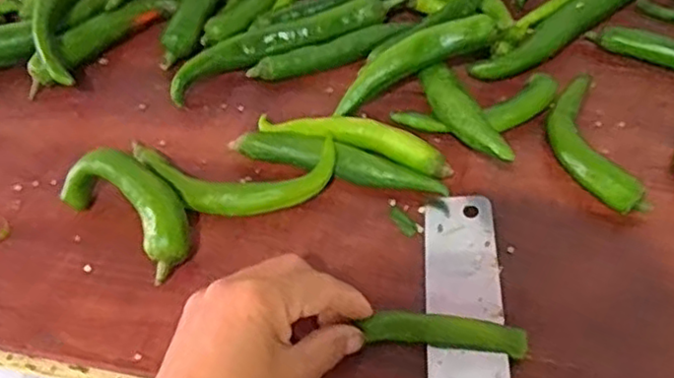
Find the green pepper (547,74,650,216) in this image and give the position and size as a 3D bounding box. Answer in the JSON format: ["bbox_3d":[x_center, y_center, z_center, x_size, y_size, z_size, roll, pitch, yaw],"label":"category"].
[{"bbox_3d":[0.158,-0.031,0.425,0.040,0.017,0.106,-10,52,-2],"label":"green pepper"}]

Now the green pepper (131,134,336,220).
[{"bbox_3d":[-0.068,-0.007,0.432,0.134,0.021,0.053,-2,52,4],"label":"green pepper"}]

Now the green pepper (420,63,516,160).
[{"bbox_3d":[0.079,-0.047,0.428,0.021,0.016,0.108,-19,41,-7],"label":"green pepper"}]

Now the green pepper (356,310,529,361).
[{"bbox_3d":[0.059,0.078,0.366,0.085,0.009,0.018,5,58,9],"label":"green pepper"}]

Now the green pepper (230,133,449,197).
[{"bbox_3d":[0.002,-0.018,0.440,0.140,0.013,0.019,11,54,14],"label":"green pepper"}]

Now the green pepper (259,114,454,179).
[{"bbox_3d":[0.012,-0.035,0.448,0.132,0.012,0.026,13,55,15],"label":"green pepper"}]

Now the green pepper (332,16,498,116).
[{"bbox_3d":[0.050,-0.090,0.461,0.118,0.022,0.024,-27,59,4],"label":"green pepper"}]

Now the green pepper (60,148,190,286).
[{"bbox_3d":[-0.128,0.009,0.418,0.095,0.041,0.046,33,62,27],"label":"green pepper"}]

